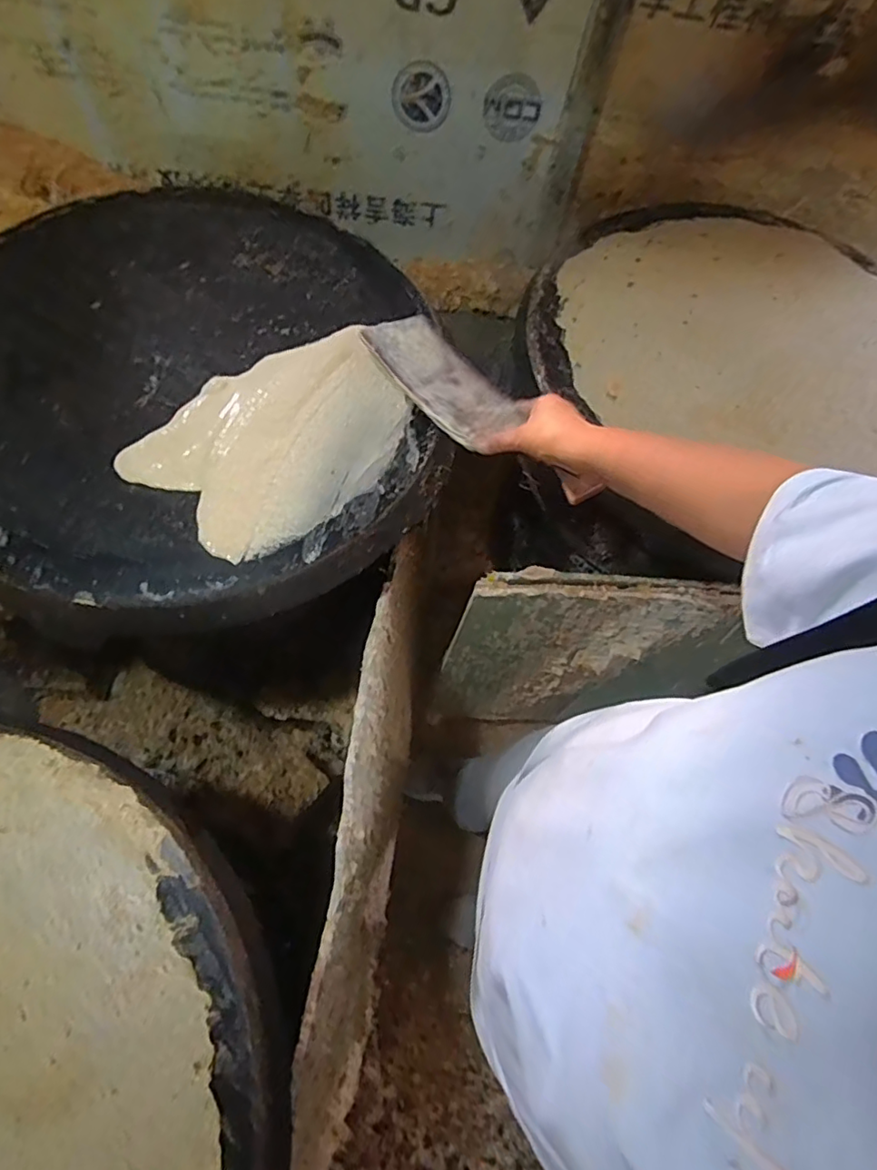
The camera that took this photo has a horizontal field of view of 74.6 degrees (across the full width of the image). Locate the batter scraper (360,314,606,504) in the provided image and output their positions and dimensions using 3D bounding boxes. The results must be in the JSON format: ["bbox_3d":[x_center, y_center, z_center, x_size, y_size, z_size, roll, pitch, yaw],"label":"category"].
[{"bbox_3d":[0.006,-0.237,0.664,0.109,0.037,0.213,-28,64,-16],"label":"batter scraper"}]

